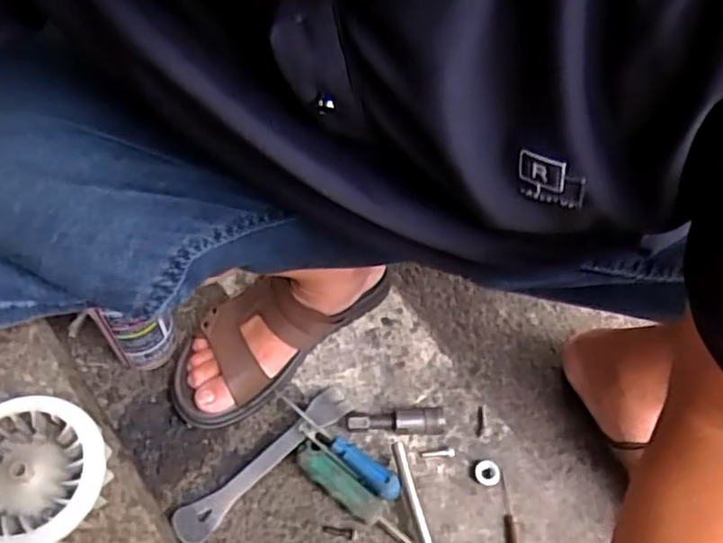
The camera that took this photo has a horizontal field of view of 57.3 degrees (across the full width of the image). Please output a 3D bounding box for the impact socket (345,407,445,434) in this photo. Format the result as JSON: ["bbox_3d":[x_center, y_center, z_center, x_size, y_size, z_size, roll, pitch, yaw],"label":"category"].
[{"bbox_3d":[0.033,0.146,0.649,0.095,0.026,0.022,2,61,-1],"label":"impact socket"}]

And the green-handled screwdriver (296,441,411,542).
[{"bbox_3d":[0.048,0.247,0.597,0.266,0.021,0.026,34,66,15],"label":"green-handled screwdriver"}]

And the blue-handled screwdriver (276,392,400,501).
[{"bbox_3d":[-0.026,0.167,0.628,0.144,0.025,0.022,33,65,15],"label":"blue-handled screwdriver"}]

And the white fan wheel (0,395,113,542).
[{"bbox_3d":[-0.269,0.168,0.538,0.116,0.055,0.118,2,60,-4],"label":"white fan wheel"}]

